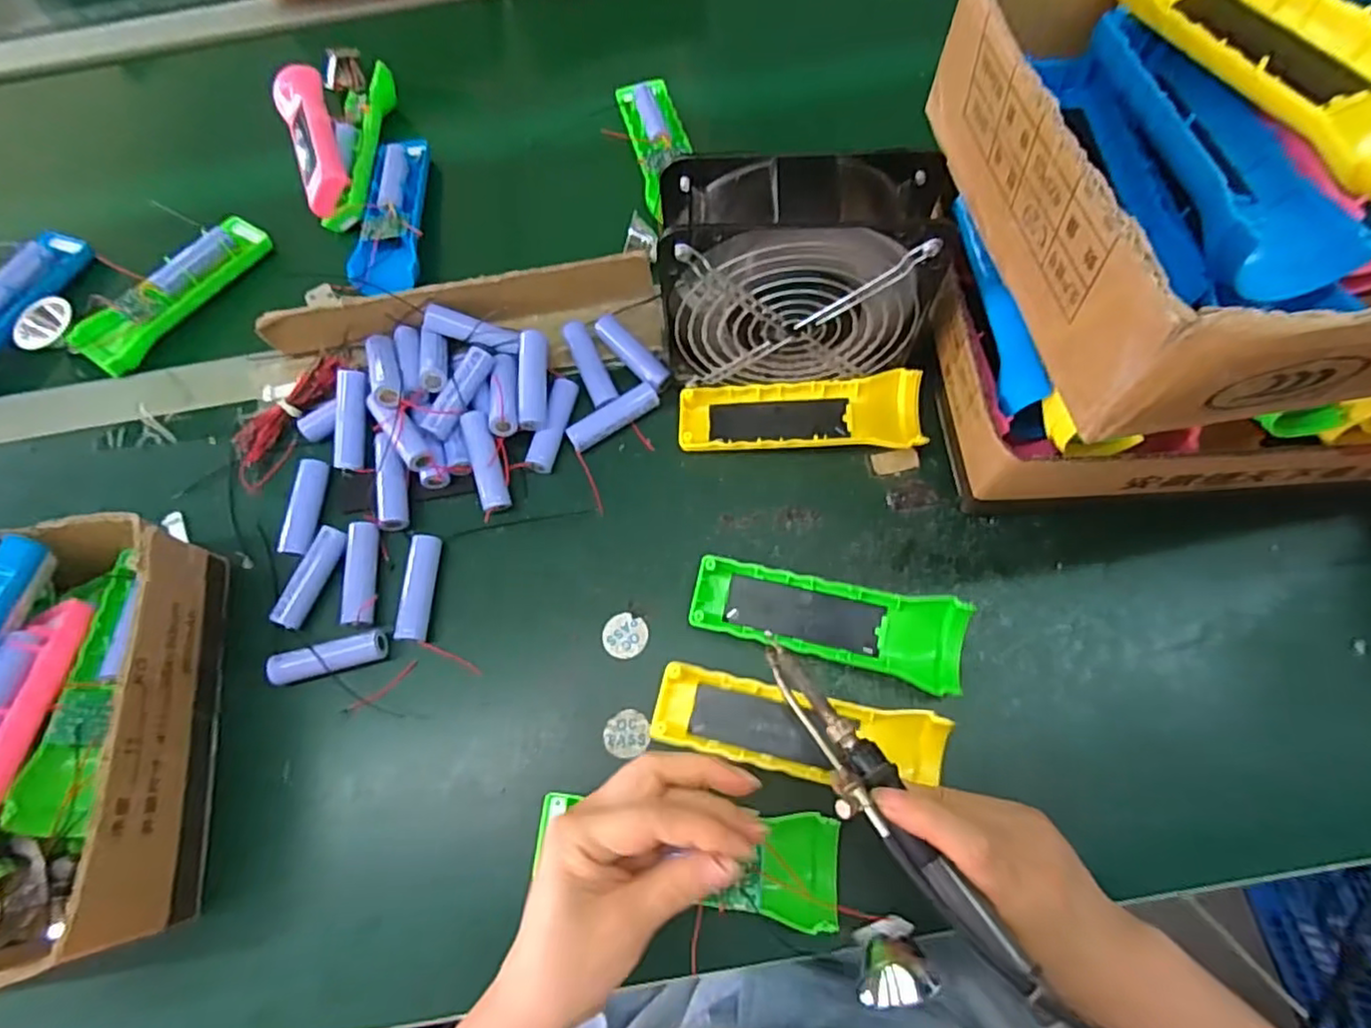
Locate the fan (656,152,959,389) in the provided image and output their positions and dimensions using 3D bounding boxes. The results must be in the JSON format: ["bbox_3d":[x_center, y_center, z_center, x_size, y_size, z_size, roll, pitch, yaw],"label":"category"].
[{"bbox_3d":[0.066,-0.137,0.385,0.154,0.136,0.069,-1,69,4],"label":"fan"}]

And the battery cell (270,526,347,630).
[{"bbox_3d":[-0.239,0.039,0.411,0.017,0.014,0.065,18,71,13],"label":"battery cell"}]

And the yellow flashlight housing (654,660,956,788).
[{"bbox_3d":[0.061,0.119,0.359,0.155,0.032,0.042,9,69,10],"label":"yellow flashlight housing"}]

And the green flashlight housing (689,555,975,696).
[{"bbox_3d":[0.083,0.060,0.379,0.155,0.031,0.049,14,70,12],"label":"green flashlight housing"}]

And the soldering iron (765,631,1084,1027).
[{"bbox_3d":[0.094,0.137,0.274,0.030,0.021,0.206,-35,61,-8],"label":"soldering iron"}]

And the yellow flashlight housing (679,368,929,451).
[{"bbox_3d":[0.074,-0.065,0.430,0.154,0.028,0.051,1,68,7],"label":"yellow flashlight housing"}]

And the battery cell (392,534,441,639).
[{"bbox_3d":[-0.167,0.045,0.406,0.018,0.015,0.067,-2,68,6],"label":"battery cell"}]

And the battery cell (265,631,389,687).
[{"bbox_3d":[-0.214,0.087,0.393,0.066,0.015,0.019,-15,67,1],"label":"battery cell"}]

